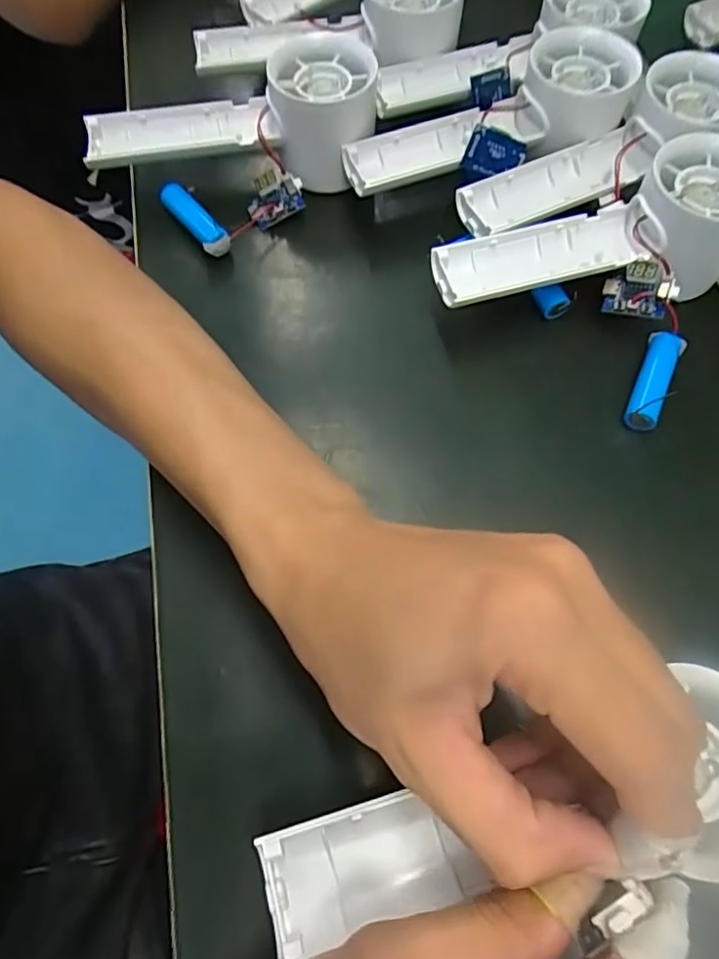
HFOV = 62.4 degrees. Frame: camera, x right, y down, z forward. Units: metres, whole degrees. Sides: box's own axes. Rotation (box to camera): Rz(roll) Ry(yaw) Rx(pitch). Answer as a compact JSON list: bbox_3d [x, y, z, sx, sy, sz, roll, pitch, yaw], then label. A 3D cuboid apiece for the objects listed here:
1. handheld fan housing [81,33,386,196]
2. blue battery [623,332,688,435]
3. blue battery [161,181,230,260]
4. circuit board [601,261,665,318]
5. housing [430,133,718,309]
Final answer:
[{"bbox_3d":[-0.069,-0.199,0.326,0.154,0.046,0.068,-3,66,-1],"label":"handheld fan housing"},{"bbox_3d":[0.141,-0.047,0.284,0.016,0.013,0.050,23,68,10],"label":"blue battery"},{"bbox_3d":[-0.088,-0.140,0.320,0.014,0.015,0.052,-34,70,-14],"label":"blue battery"},{"bbox_3d":[0.133,-0.092,0.287,0.028,0.007,0.025,12,108,28],"label":"circuit board"},{"bbox_3d":[0.118,-0.113,0.288,0.160,0.050,0.054,-20,67,-8],"label":"housing"}]

